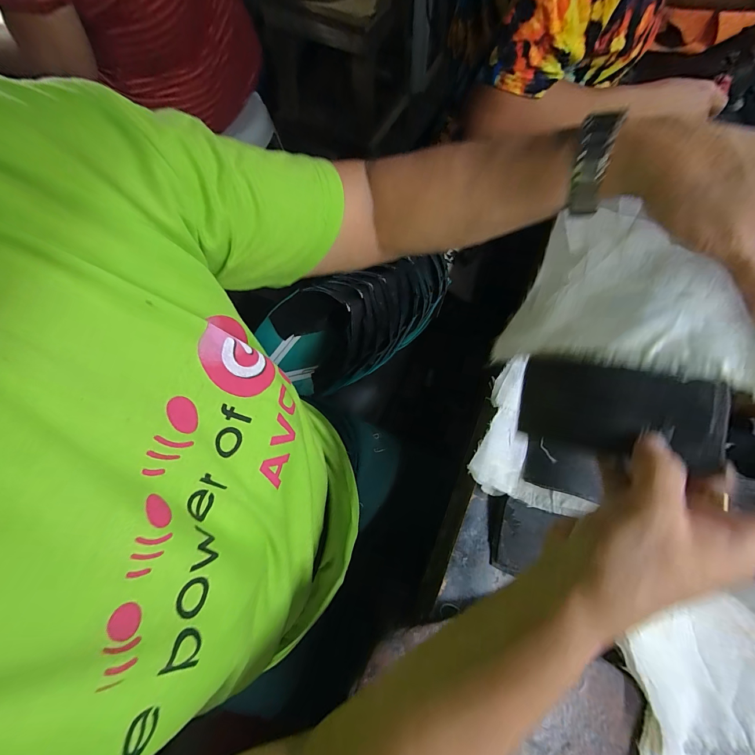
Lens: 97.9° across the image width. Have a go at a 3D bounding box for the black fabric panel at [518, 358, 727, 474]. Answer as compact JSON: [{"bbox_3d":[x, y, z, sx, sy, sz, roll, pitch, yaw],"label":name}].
[{"bbox_3d":[0.156,0.021,0.224,0.113,0.016,0.058,12,90,38],"label":"black fabric panel"}]

